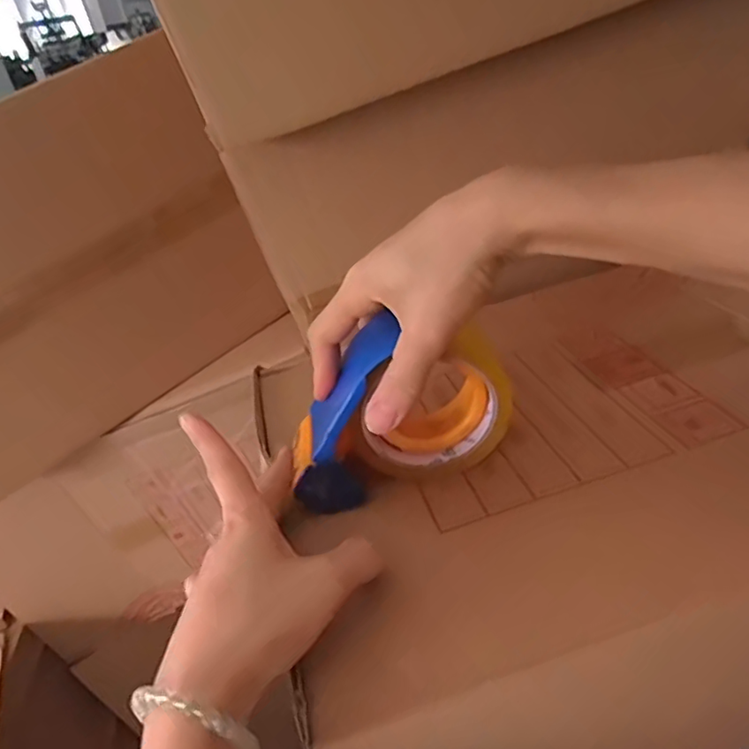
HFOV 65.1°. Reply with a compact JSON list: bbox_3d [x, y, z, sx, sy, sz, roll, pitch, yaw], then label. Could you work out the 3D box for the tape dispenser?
[{"bbox_3d":[0.011,0.015,0.354,0.134,0.108,0.054,-8,34,-5],"label":"tape dispenser"}]

